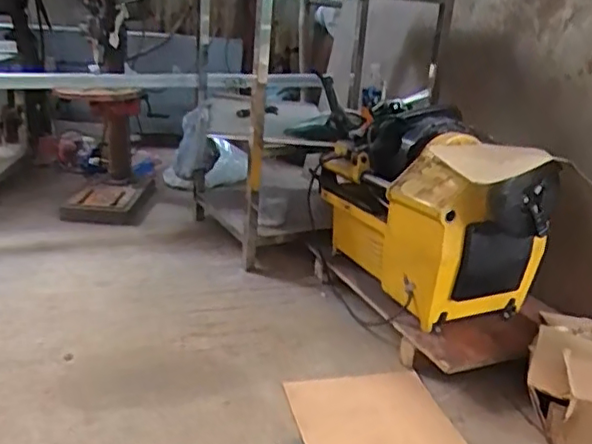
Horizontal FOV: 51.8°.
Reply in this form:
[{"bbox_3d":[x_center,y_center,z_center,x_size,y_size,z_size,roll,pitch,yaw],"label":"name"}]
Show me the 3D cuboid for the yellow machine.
[{"bbox_3d":[0.326,-0.032,1.479,0.323,0.389,0.575,-4,23,-21],"label":"yellow machine"}]

